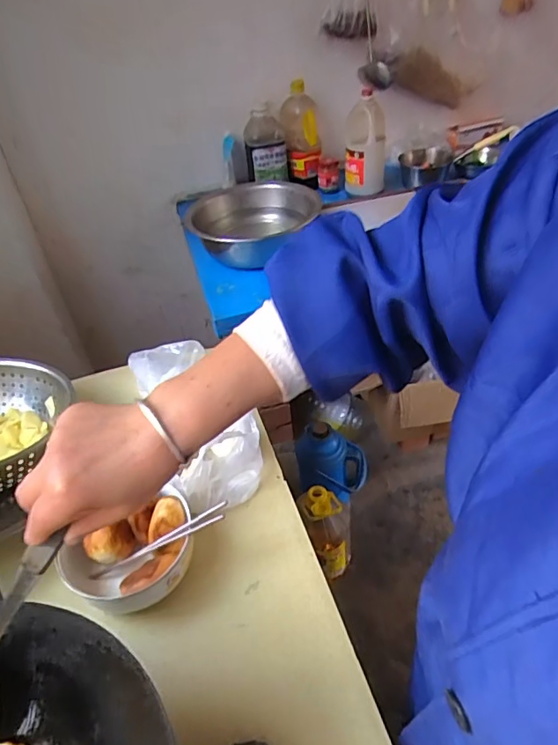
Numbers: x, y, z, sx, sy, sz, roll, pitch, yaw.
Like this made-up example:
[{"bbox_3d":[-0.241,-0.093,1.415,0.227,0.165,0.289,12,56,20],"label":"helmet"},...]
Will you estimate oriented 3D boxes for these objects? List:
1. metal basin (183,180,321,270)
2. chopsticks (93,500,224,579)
[{"bbox_3d":[-0.063,-0.380,1.346,0.326,0.127,0.326,-4,41,3],"label":"metal basin"},{"bbox_3d":[-0.160,0.228,0.690,0.220,0.013,0.022,-29,40,10],"label":"chopsticks"}]

